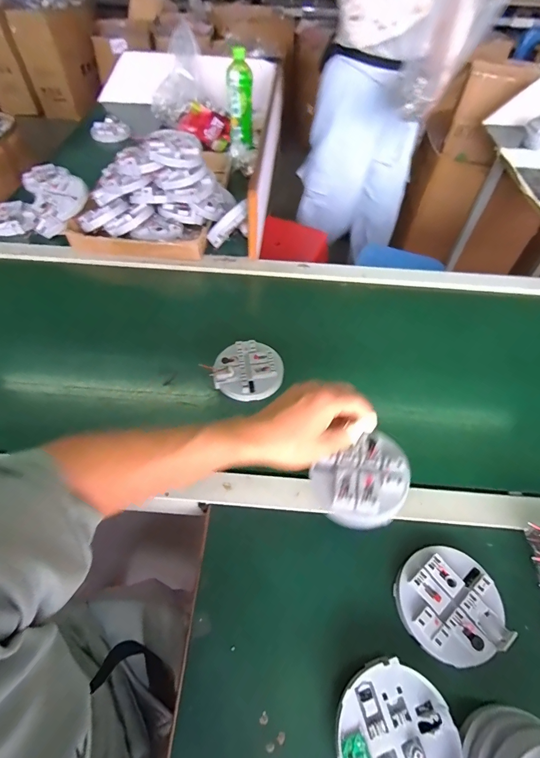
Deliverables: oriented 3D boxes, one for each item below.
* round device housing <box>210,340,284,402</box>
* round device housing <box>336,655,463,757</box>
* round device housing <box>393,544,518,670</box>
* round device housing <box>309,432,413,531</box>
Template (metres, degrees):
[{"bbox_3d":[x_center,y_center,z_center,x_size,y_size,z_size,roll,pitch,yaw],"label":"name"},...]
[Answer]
[{"bbox_3d":[-0.031,-0.014,0.555,0.100,0.031,0.090,18,57,10],"label":"round device housing"},{"bbox_3d":[0.110,0.314,0.318,0.103,0.030,0.102,1,55,-1],"label":"round device housing"},{"bbox_3d":[0.186,0.234,0.381,0.102,0.025,0.102,1,55,-1],"label":"round device housing"},{"bbox_3d":[0.102,0.113,0.391,0.099,0.035,0.083,-21,59,-16],"label":"round device housing"}]

